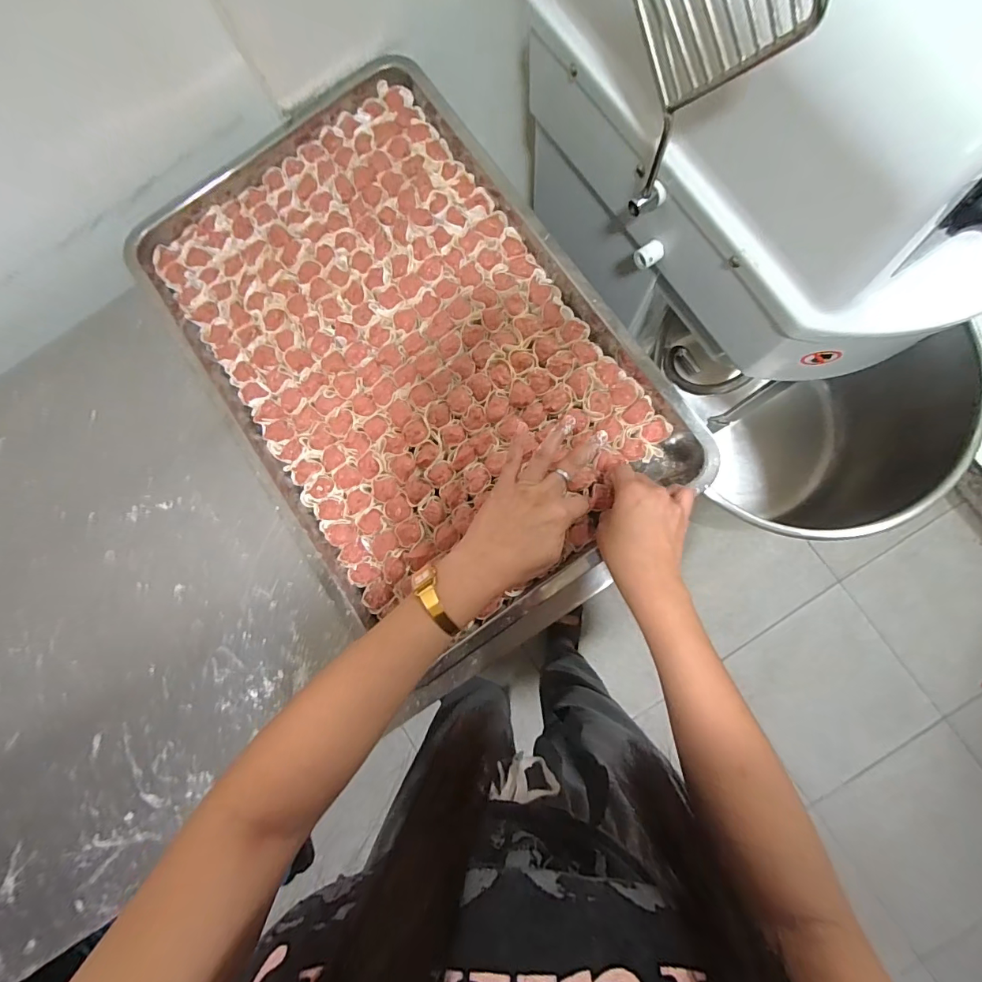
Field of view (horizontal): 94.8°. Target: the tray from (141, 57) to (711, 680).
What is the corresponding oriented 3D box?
[{"bbox_3d":[-0.092,-0.154,0.484,0.373,0.045,0.565,-35,83,4],"label":"tray"}]

